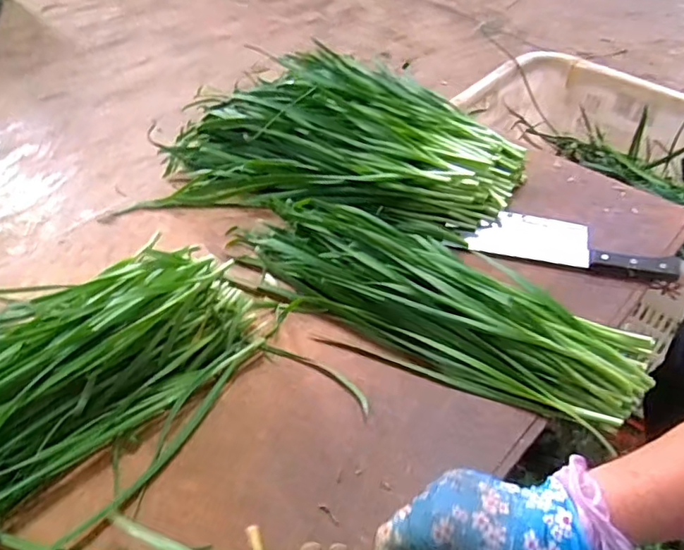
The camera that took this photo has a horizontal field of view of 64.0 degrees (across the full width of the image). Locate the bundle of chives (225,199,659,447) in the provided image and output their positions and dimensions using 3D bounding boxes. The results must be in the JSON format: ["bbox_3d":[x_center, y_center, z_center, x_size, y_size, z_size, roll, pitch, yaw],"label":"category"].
[{"bbox_3d":[0.085,0.011,0.605,0.478,0.052,0.175,19,48,17],"label":"bundle of chives"}]

